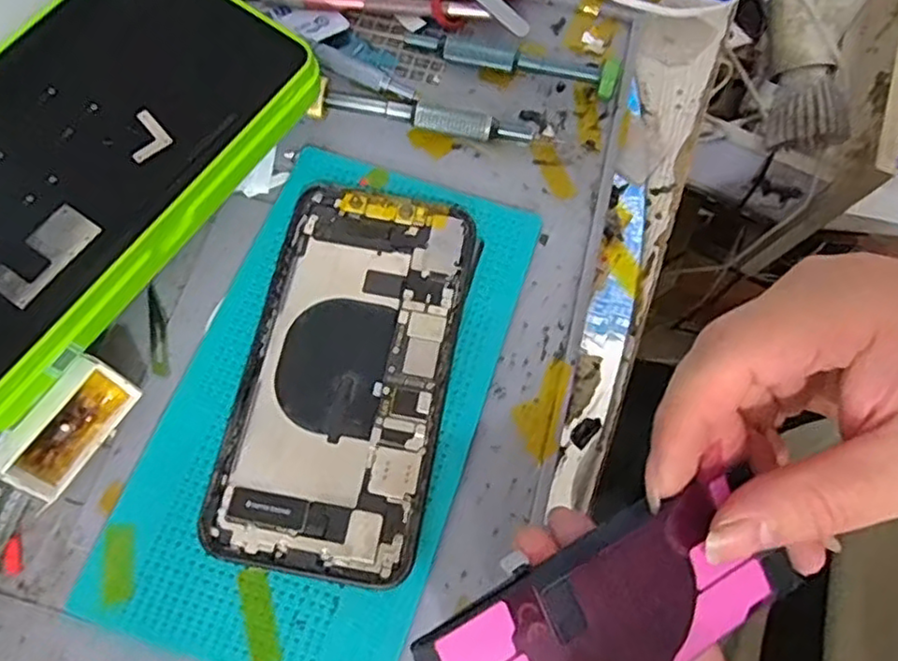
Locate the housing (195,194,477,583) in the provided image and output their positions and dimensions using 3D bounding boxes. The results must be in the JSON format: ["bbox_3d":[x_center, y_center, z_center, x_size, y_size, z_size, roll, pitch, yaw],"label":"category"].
[{"bbox_3d":[-0.038,0.014,0.252,0.075,0.009,0.147,12,69,2],"label":"housing"}]

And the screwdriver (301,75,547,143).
[{"bbox_3d":[-0.009,-0.096,0.293,0.100,0.015,0.013,7,69,0],"label":"screwdriver"}]

